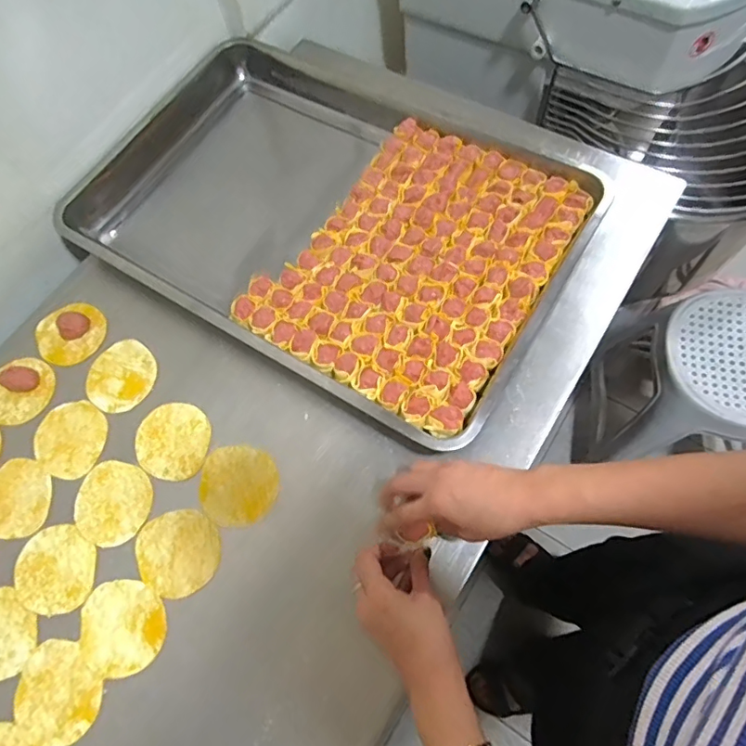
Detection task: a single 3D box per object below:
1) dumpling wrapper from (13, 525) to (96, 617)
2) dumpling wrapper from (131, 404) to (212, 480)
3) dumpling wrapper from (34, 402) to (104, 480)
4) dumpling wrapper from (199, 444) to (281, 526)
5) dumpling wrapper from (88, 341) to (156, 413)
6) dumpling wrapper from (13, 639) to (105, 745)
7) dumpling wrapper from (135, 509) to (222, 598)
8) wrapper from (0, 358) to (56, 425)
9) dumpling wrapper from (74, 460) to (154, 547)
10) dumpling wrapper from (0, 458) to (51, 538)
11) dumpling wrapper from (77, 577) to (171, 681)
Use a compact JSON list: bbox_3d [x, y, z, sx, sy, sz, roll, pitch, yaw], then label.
[{"bbox_3d":[-0.321,0.197,0.523,0.087,0.004,0.077,31,71,16],"label":"dumpling wrapper"},{"bbox_3d":[-0.220,0.071,0.567,0.085,0.004,0.080,-1,66,3],"label":"dumpling wrapper"},{"bbox_3d":[-0.336,0.073,0.579,0.085,0.004,0.078,-1,68,3],"label":"dumpling wrapper"},{"bbox_3d":[-0.140,0.115,0.543,0.080,0.004,0.084,-1,66,3],"label":"dumpling wrapper"},{"bbox_3d":[-0.293,0.003,0.604,0.080,0.004,0.081,-1,66,3],"label":"dumpling wrapper"},{"bbox_3d":[-0.294,0.297,0.479,0.087,0.004,0.074,39,73,18],"label":"dumpling wrapper"},{"bbox_3d":[-0.195,0.179,0.519,0.082,0.004,0.080,-1,66,3],"label":"dumpling wrapper"},{"bbox_3d":[-0.415,0.020,0.603,0.080,0.025,0.069,-40,70,-14],"label":"wrapper"},{"bbox_3d":[-0.274,0.135,0.546,0.085,0.004,0.080,-1,66,3],"label":"dumpling wrapper"},{"bbox_3d":[-0.388,0.134,0.558,0.080,0.004,0.083,-1,66,3],"label":"dumpling wrapper"},{"bbox_3d":[-0.240,0.242,0.497,0.083,0.006,0.085,-3,65,6],"label":"dumpling wrapper"}]

